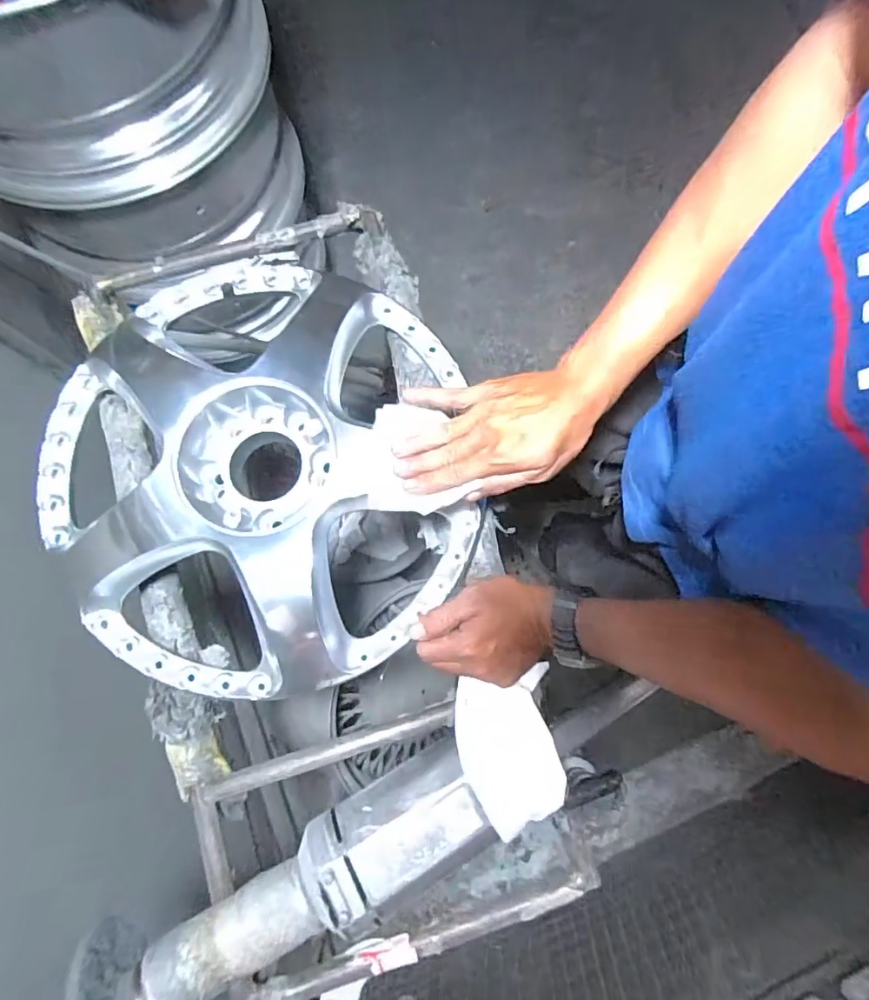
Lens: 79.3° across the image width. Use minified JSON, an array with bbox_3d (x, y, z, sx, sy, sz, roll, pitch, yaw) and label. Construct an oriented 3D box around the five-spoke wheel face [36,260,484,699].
[{"bbox_3d":[-0.170,-0.029,0.514,0.394,0.108,0.408,-7,80,0],"label":"five-spoke wheel face"}]

